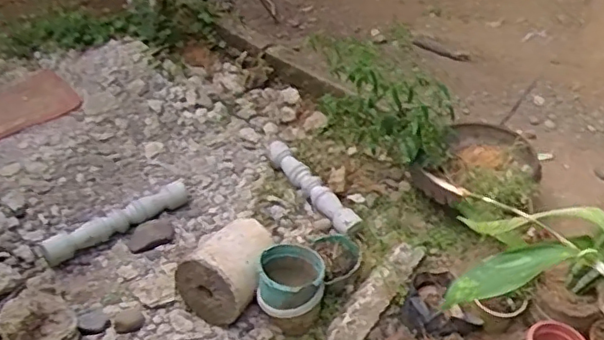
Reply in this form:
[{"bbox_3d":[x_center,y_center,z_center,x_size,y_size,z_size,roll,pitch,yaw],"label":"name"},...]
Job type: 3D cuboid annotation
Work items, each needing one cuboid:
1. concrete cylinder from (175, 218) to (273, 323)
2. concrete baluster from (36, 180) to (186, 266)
[{"bbox_3d":[-0.189,0.258,1.688,0.207,0.203,0.259,18,45,17],"label":"concrete cylinder"},{"bbox_3d":[-0.549,0.156,1.875,0.465,0.075,0.090,-30,51,-30],"label":"concrete baluster"}]

